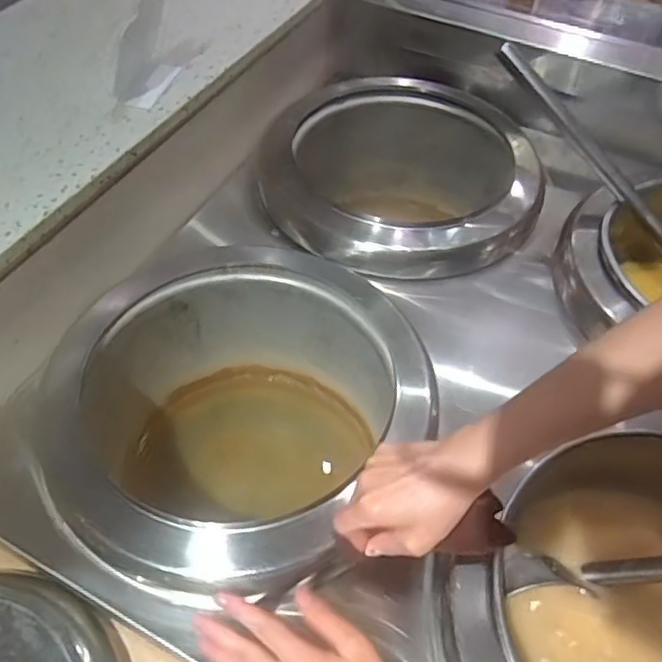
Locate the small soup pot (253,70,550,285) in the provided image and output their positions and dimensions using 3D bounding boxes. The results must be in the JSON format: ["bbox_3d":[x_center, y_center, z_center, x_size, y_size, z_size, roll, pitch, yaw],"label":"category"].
[{"bbox_3d":[0.092,-0.154,0.851,0.328,0.230,0.329,1,52,-2],"label":"small soup pot"}]

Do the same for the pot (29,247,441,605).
[{"bbox_3d":[-0.085,0.108,0.648,0.295,0.218,0.365,26,55,17],"label":"pot"}]

